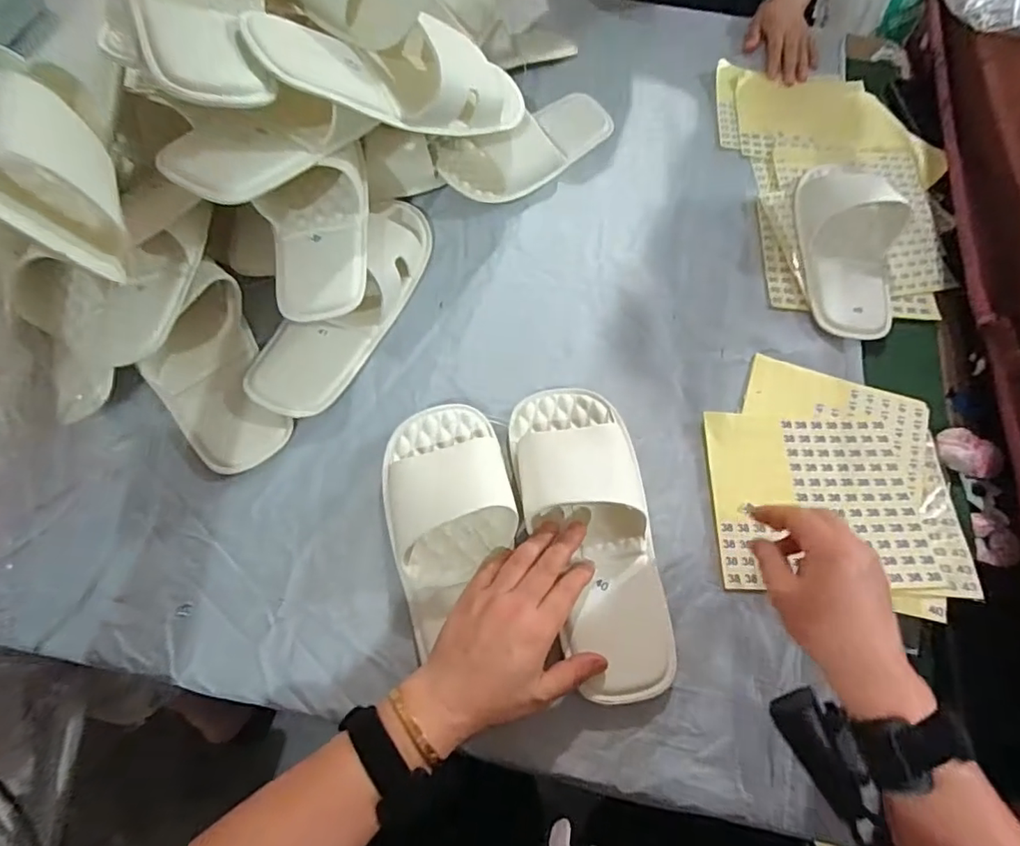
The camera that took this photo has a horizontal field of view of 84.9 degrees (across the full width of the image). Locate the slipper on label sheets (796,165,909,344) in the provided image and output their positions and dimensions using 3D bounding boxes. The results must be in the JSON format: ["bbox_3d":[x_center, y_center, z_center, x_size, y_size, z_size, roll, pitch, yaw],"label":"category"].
[{"bbox_3d":[0.370,-0.192,0.596,0.106,0.042,0.222,5,65,1],"label":"slipper on label sheets"}]

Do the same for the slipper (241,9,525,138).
[{"bbox_3d":[-0.097,-0.321,0.504,0.265,0.074,0.104,-13,68,-37],"label":"slipper"}]

